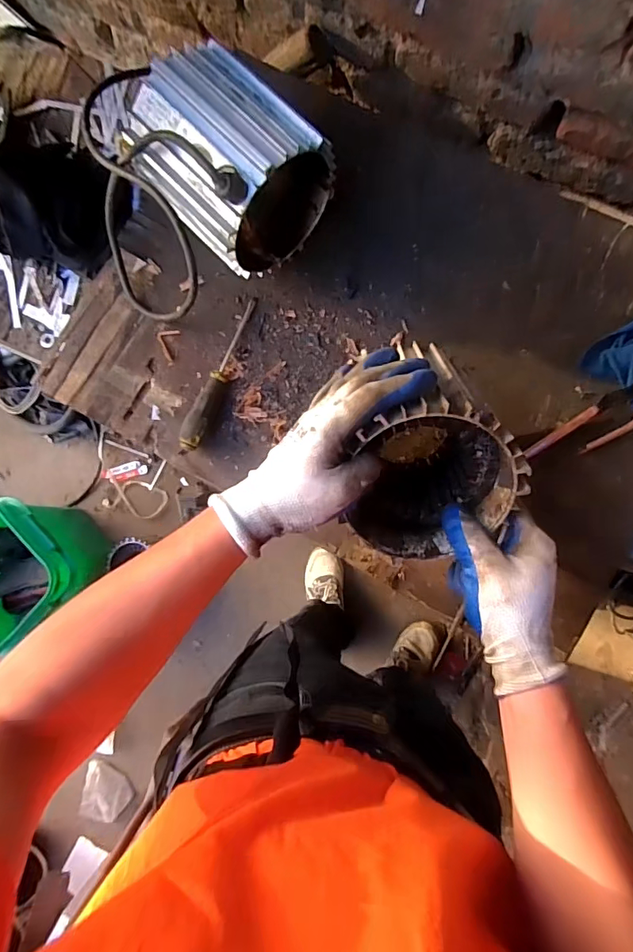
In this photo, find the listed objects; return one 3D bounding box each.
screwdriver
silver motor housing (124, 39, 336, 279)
[{"bbox_3d":[-0.112,-0.117,0.552,0.023,0.027,0.182,21,89,6],"label":"screwdriver"},{"bbox_3d":[-0.084,-0.298,0.486,0.159,0.142,0.138,42,91,6],"label":"silver motor housing"}]

